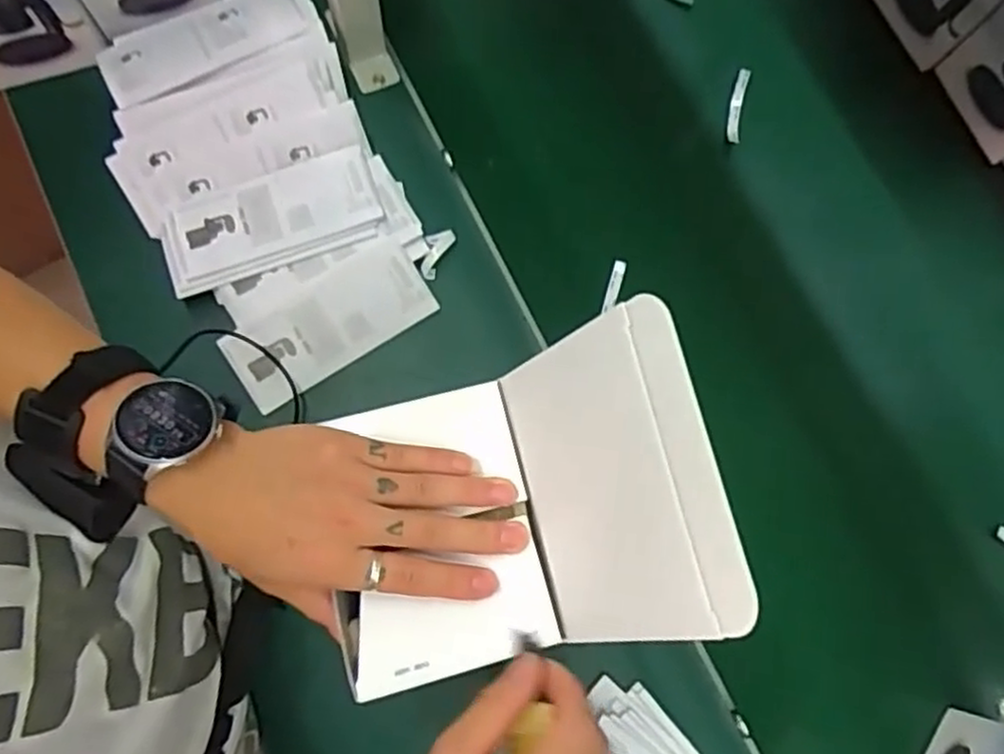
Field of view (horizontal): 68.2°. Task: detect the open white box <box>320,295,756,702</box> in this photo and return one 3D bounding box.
[{"bbox_3d":[-0.005,0.064,0.354,0.177,0.123,0.145,-13,76,-4],"label":"open white box"}]

